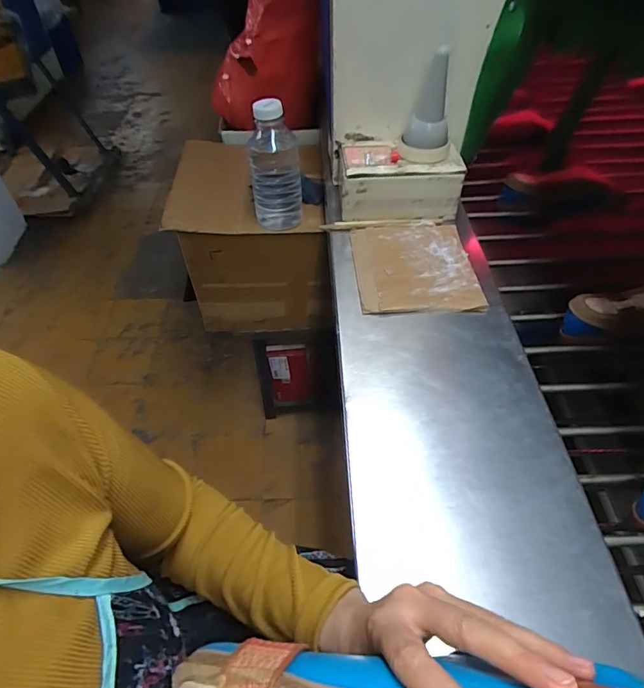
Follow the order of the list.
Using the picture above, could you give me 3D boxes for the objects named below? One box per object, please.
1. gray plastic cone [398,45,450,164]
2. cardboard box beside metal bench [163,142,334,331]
[{"bbox_3d":[0.162,-0.359,0.683,0.075,0.136,0.085,7,50,8],"label":"gray plastic cone"},{"bbox_3d":[-0.143,-0.249,1.065,0.310,0.313,0.316,1,49,2],"label":"cardboard box beside metal bench"}]

